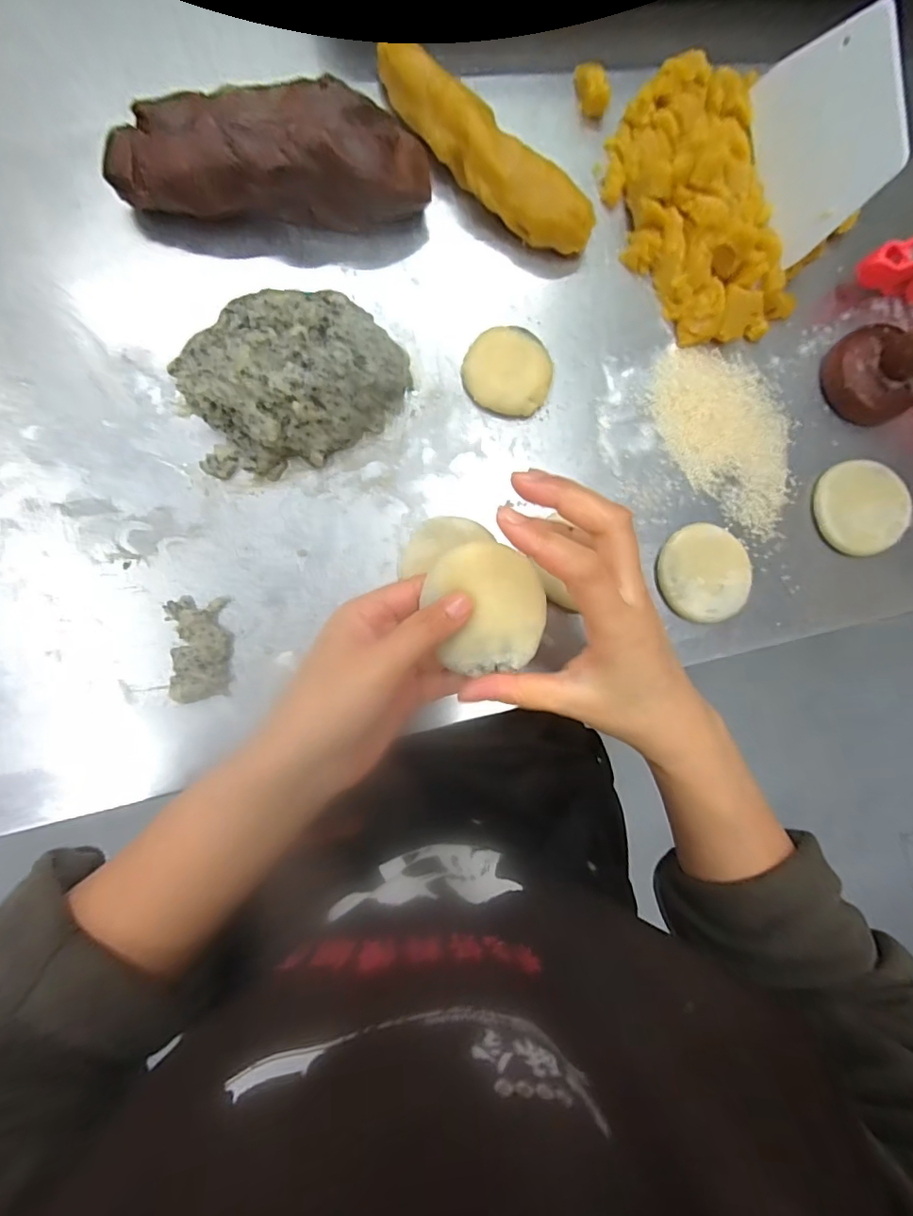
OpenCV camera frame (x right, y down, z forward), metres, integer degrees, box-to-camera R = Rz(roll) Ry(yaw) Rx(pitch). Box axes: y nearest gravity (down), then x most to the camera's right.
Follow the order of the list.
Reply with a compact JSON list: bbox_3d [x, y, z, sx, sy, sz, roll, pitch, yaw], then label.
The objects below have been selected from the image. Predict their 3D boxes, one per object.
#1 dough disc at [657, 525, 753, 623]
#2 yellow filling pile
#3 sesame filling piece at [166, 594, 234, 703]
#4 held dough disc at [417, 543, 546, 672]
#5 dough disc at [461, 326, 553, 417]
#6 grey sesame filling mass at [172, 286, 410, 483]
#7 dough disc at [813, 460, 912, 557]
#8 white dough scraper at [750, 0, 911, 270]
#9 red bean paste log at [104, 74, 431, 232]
[{"bbox_3d":[0.173,-0.025,0.368,0.065,0.012,0.067,0,86,-5],"label":"dough disc"},{"bbox_3d":[0.181,-0.292,0.372,0.132,0.040,0.196,-16,87,-6],"label":"yellow filling pile"},{"bbox_3d":[-0.164,0.026,0.335,0.038,0.009,0.064,-2,86,-5],"label":"sesame filling piece"},{"bbox_3d":[0.016,0.000,0.260,0.054,0.013,0.062,-8,87,-6],"label":"held dough disc"},{"bbox_3d":[0.035,-0.161,0.362,0.059,0.014,0.053,25,84,-3],"label":"dough disc"},{"bbox_3d":[-0.103,-0.149,0.339,0.145,0.038,0.102,-19,88,-6],"label":"grey sesame filling mass"},{"bbox_3d":[0.293,-0.072,0.381,0.064,0.013,0.066,0,86,-5],"label":"dough disc"},{"bbox_3d":[0.239,-0.308,0.343,0.004,0.085,0.119,-15,95,-22],"label":"white dough scraper"},{"bbox_3d":[-0.116,-0.284,0.338,0.191,0.054,0.054,-4,86,-5],"label":"red bean paste log"}]

